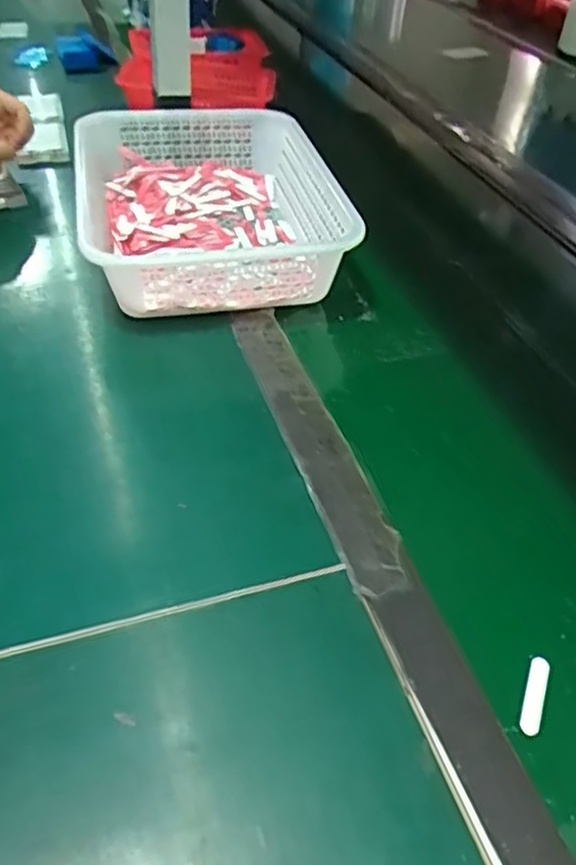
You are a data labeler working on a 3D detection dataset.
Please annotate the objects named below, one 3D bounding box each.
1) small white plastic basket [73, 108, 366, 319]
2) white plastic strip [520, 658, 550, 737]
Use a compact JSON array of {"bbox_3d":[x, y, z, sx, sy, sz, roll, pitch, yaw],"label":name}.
[{"bbox_3d":[-0.087,-0.252,0.756,0.266,0.089,0.346,-7,43,-13],"label":"small white plastic basket"},{"bbox_3d":[0.148,0.156,0.411,0.011,0.004,0.052,19,44,16],"label":"white plastic strip"}]

